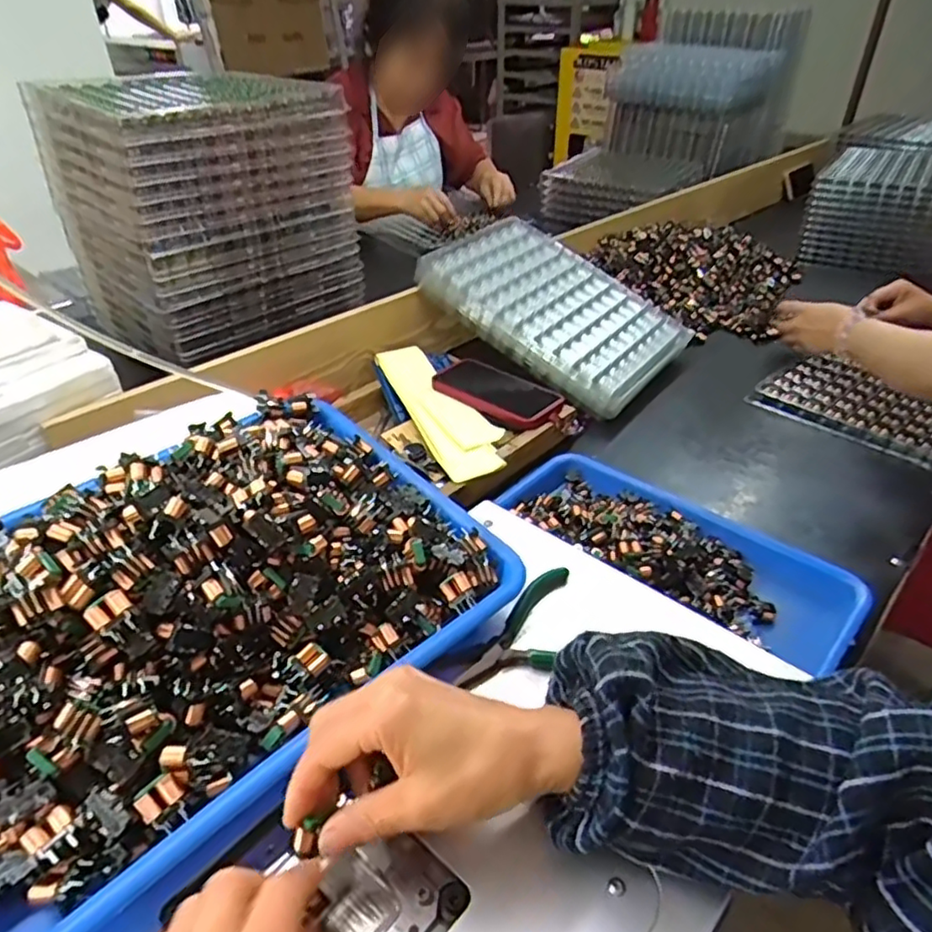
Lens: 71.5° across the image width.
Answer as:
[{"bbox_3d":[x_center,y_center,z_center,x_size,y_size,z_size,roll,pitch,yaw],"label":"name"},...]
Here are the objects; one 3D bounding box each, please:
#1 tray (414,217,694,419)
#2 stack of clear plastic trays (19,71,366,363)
[{"bbox_3d":[0.132,-0.231,0.943,0.347,0.042,0.258,39,50,13],"label":"tray"},{"bbox_3d":[-0.373,-0.371,0.943,0.266,0.299,0.323,29,46,33],"label":"stack of clear plastic trays"}]

